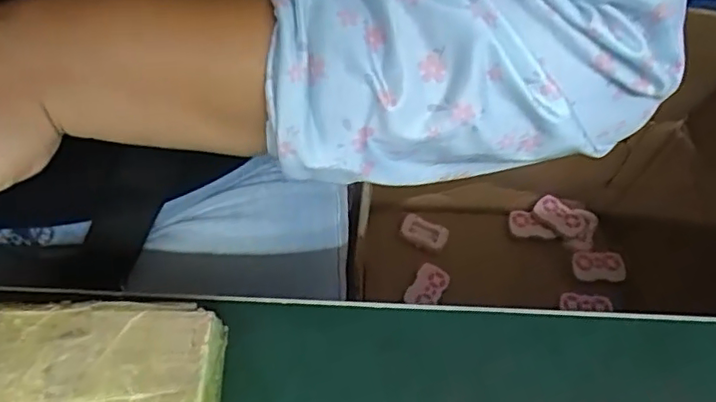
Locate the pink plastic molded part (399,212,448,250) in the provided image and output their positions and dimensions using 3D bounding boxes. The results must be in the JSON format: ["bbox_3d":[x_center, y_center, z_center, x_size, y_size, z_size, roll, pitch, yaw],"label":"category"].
[{"bbox_3d":[0.115,0.054,1.061,0.082,0.012,0.052,25,62,13],"label":"pink plastic molded part"}]

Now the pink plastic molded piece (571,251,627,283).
[{"bbox_3d":[0.419,0.114,1.048,0.094,0.014,0.052,-4,79,0],"label":"pink plastic molded piece"}]

